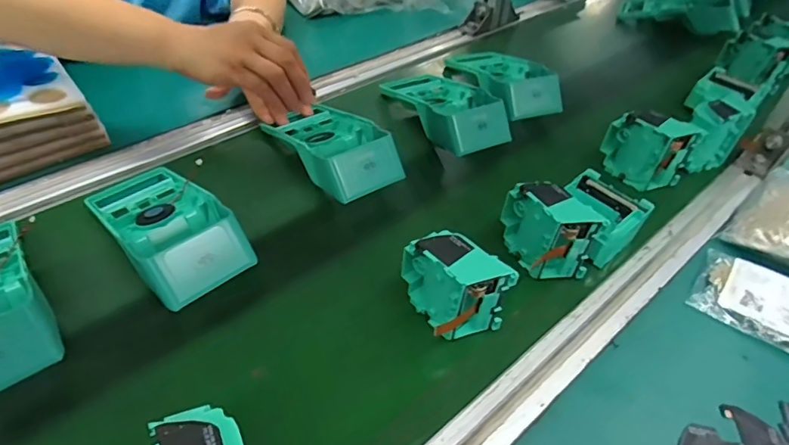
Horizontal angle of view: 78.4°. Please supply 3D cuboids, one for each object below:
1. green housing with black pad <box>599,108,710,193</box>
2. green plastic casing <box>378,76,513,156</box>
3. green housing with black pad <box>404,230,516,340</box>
[{"bbox_3d":[0.268,-0.080,0.514,0.082,0.076,0.036,29,51,23],"label":"green housing with black pad"},{"bbox_3d":[0.058,-0.148,0.594,0.099,0.050,0.186,-16,48,-19],"label":"green plastic casing"},{"bbox_3d":[0.043,0.049,0.377,0.040,0.075,0.083,-34,56,-31],"label":"green housing with black pad"}]

